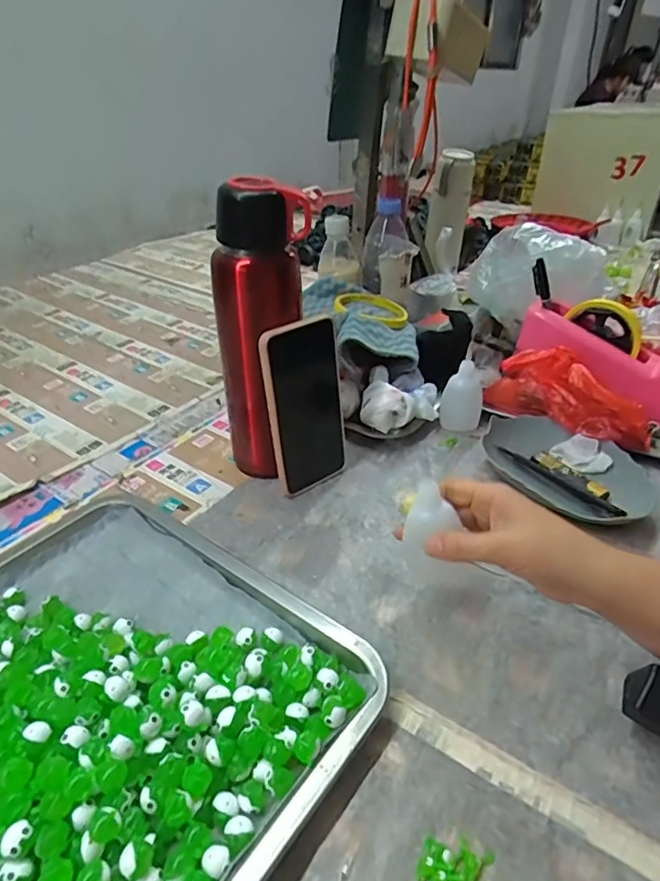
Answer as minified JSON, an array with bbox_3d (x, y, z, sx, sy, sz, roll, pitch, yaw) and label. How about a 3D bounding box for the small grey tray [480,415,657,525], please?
[{"bbox_3d":[0.229,0.023,0.532,0.108,0.026,0.159,-25,42,-32],"label":"small grey tray"}]

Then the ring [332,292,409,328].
[{"bbox_3d":[0.052,-0.168,0.685,0.092,0.015,0.089,3,35,4],"label":"ring"}]

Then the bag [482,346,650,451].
[{"bbox_3d":[0.251,-0.045,0.571,0.170,0.077,0.046,28,43,34],"label":"bag"}]

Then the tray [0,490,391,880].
[{"bbox_3d":[-0.159,0.155,0.345,0.320,0.036,0.259,23,41,29],"label":"tray"}]

